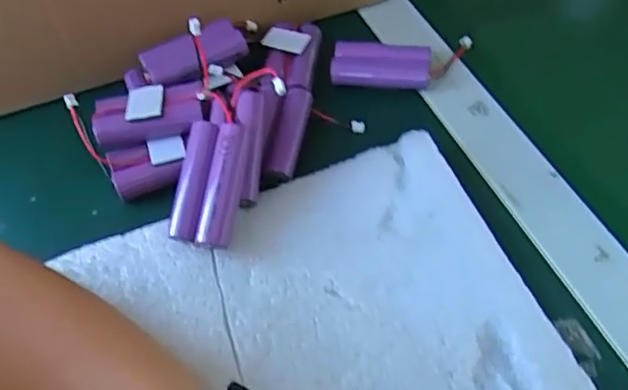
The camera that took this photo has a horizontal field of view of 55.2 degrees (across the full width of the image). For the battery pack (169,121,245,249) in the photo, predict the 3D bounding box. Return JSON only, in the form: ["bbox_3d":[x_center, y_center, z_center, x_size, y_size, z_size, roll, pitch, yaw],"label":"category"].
[{"bbox_3d":[-0.057,-0.006,0.323,0.032,0.019,0.065,7,80,8],"label":"battery pack"}]

